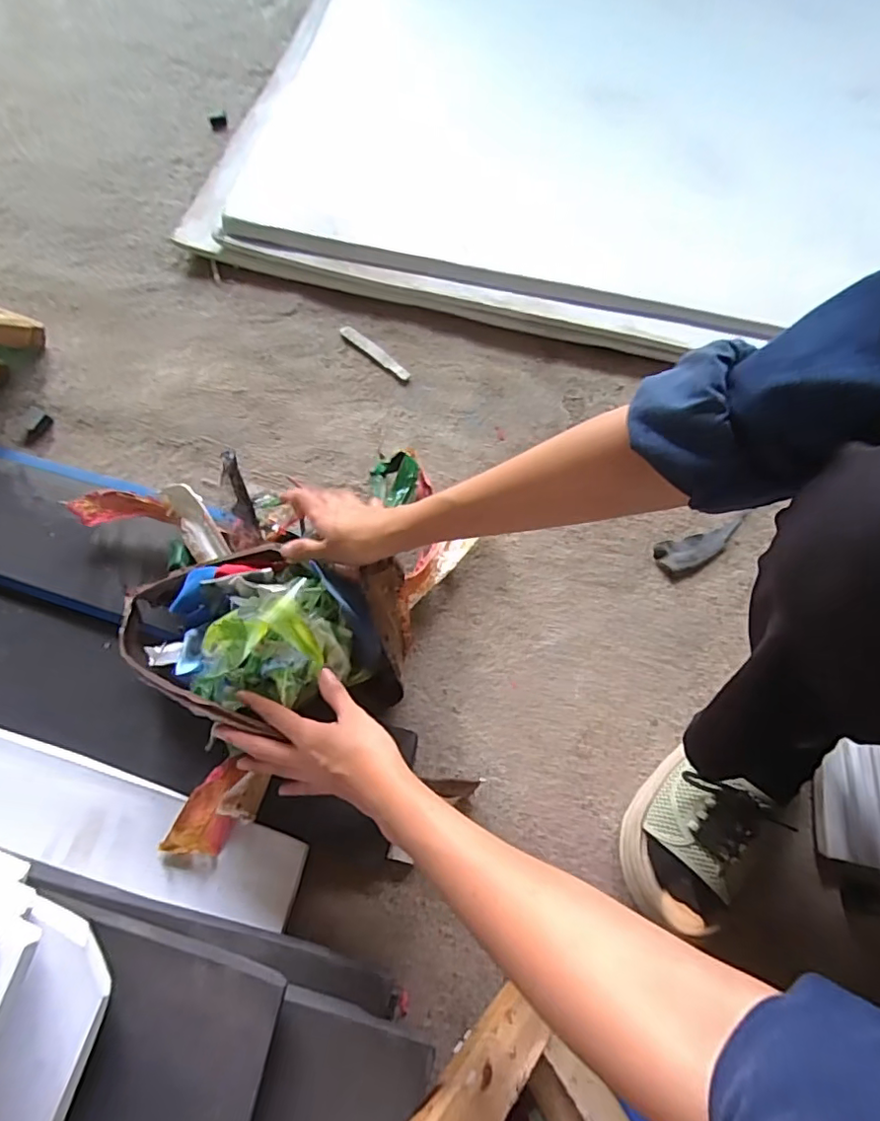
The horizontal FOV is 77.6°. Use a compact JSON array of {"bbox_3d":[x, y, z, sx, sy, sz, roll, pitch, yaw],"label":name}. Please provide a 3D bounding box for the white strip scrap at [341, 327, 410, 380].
[{"bbox_3d":[-0.083,-0.266,0.700,0.116,0.008,0.012,41,75,14],"label":"white strip scrap"}]

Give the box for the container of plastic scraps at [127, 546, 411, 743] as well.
[{"bbox_3d":[-0.167,0.056,0.464,0.251,0.170,0.147,10,70,4],"label":"container of plastic scraps"}]

